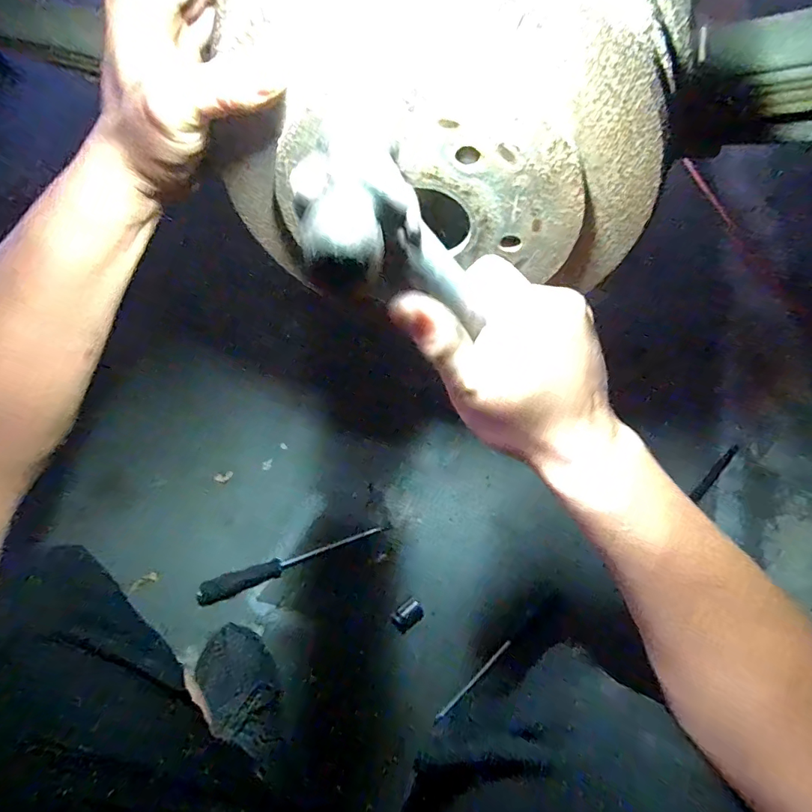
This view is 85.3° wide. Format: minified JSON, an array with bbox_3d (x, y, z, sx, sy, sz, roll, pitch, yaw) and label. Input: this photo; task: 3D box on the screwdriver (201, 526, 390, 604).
[{"bbox_3d":[-0.168,0.243,0.681,0.296,0.025,0.033,-17,72,-6],"label":"screwdriver"}]

